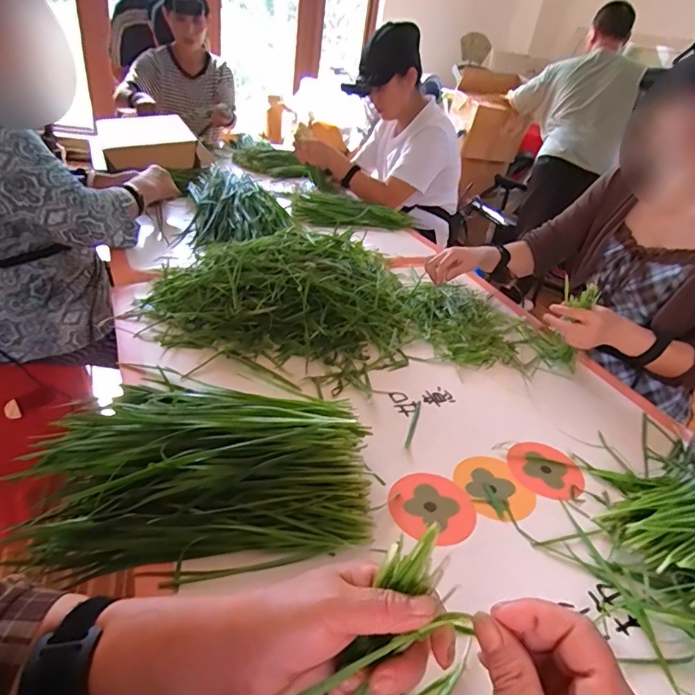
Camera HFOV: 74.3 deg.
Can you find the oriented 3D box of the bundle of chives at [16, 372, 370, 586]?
[{"bbox_3d":[-0.159,0.112,0.508,0.352,0.090,0.242,4,34,-8],"label":"bundle of chives"}]

